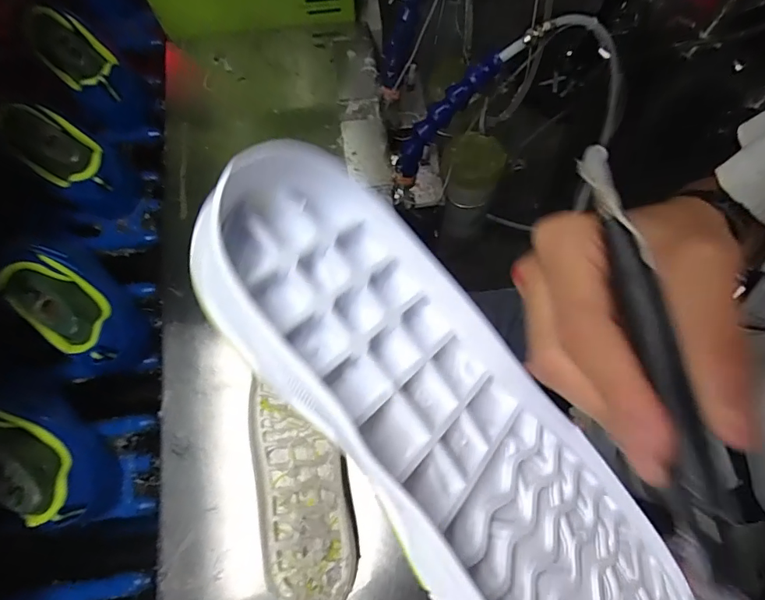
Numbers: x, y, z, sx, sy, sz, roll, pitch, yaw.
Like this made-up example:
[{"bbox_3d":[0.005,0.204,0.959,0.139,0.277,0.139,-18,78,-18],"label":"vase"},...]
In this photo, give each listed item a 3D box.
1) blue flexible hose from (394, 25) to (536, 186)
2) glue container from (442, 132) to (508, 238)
[{"bbox_3d":[0.061,-0.174,0.414,0.037,0.174,0.019,-5,61,-47],"label":"blue flexible hose"},{"bbox_3d":[0.110,-0.141,0.580,0.061,0.137,0.075,11,68,3],"label":"glue container"}]

